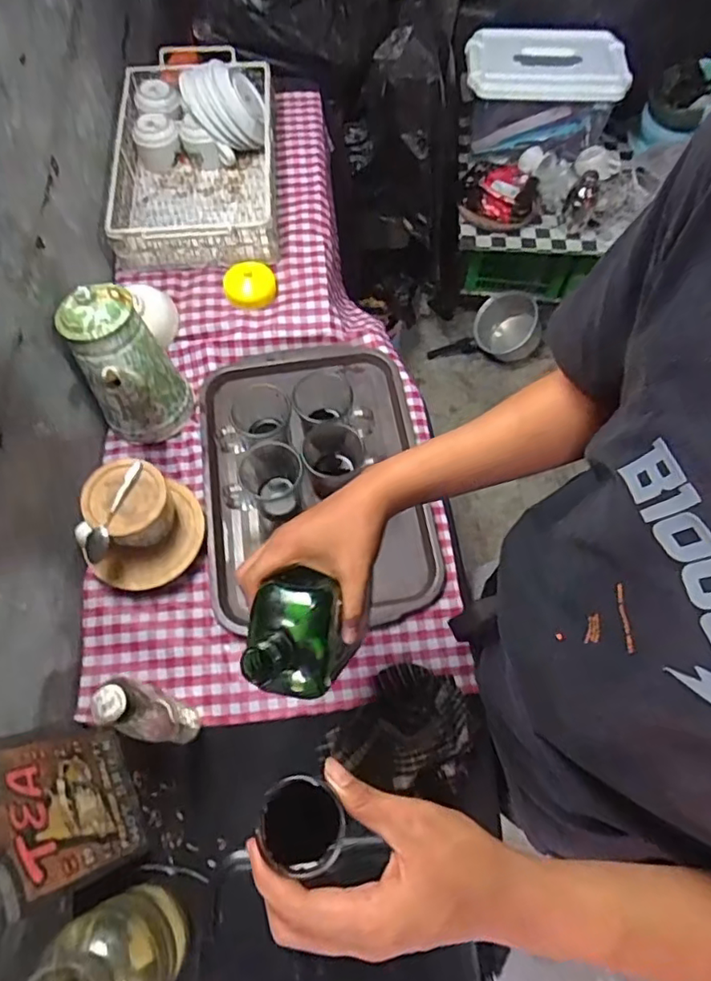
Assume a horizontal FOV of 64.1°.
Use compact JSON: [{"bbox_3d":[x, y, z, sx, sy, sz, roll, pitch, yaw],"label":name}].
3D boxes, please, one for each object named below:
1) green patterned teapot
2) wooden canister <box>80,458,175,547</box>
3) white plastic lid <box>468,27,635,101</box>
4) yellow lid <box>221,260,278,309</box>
[{"bbox_3d":[-0.301,-0.157,0.760,0.119,0.195,0.133,-29,69,-12],"label":"green patterned teapot"},{"bbox_3d":[-0.282,0.019,0.717,0.100,0.070,0.093,0,66,0],"label":"wooden canister"},{"bbox_3d":[0.492,-1.101,1.464,0.398,0.034,0.195,7,84,6],"label":"white plastic lid"},{"bbox_3d":[-0.168,-0.334,0.906,0.082,0.038,0.072,-20,67,-9],"label":"yellow lid"}]

